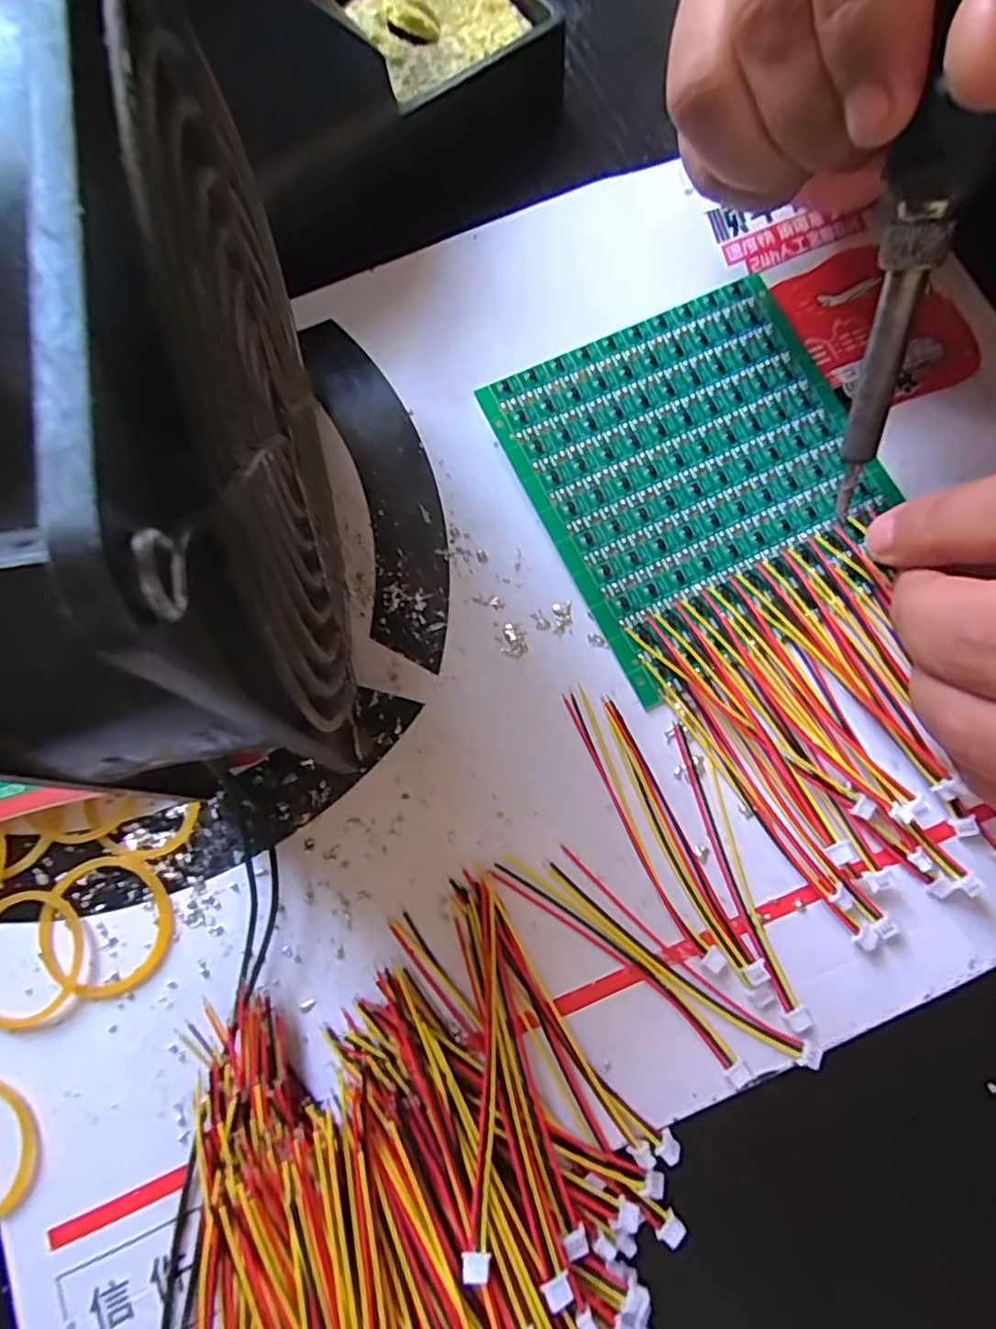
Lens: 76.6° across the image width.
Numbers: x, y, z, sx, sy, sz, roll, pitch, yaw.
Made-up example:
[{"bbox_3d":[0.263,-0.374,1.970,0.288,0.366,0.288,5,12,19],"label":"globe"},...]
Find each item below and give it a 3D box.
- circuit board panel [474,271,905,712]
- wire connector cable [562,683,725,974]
[{"bbox_3d":[0.057,-0.052,0.176,0.090,0.005,0.100,-26,78,-7],"label":"circuit board panel"},{"bbox_3d":[0.034,0.039,0.156,0.006,0.004,0.073,-25,78,-7],"label":"wire connector cable"}]

